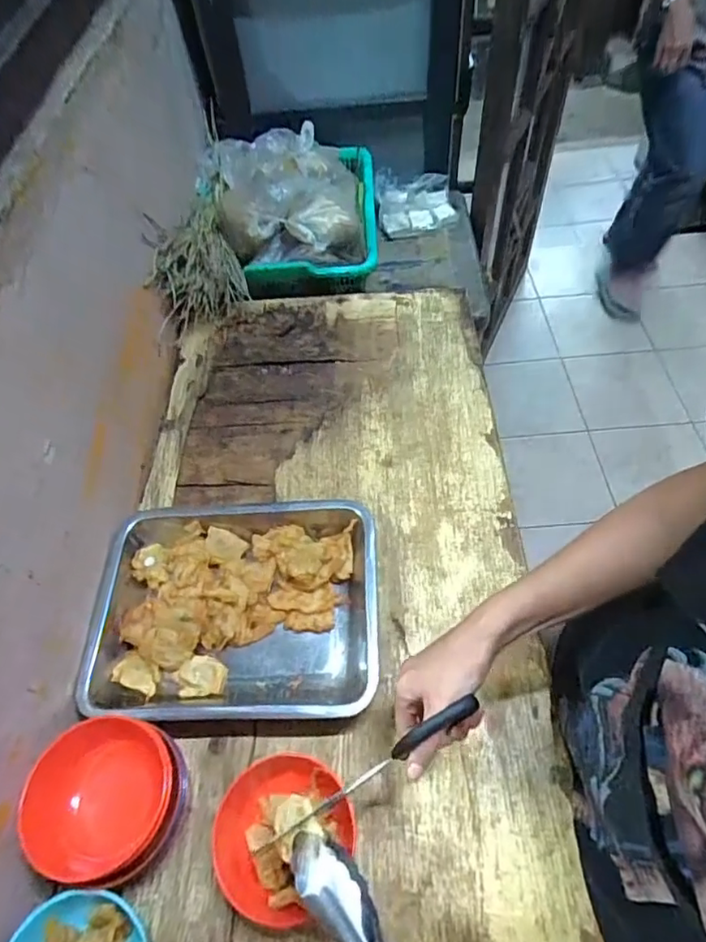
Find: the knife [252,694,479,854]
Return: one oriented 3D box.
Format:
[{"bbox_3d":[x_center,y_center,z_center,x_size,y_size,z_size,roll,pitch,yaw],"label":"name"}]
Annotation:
[{"bbox_3d":[0.010,0.219,0.399,0.187,0.025,0.010,-39,58,7],"label":"knife"}]

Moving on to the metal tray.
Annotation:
[{"bbox_3d":[-0.119,0.137,0.570,0.286,0.046,0.221,-3,56,3],"label":"metal tray"}]

